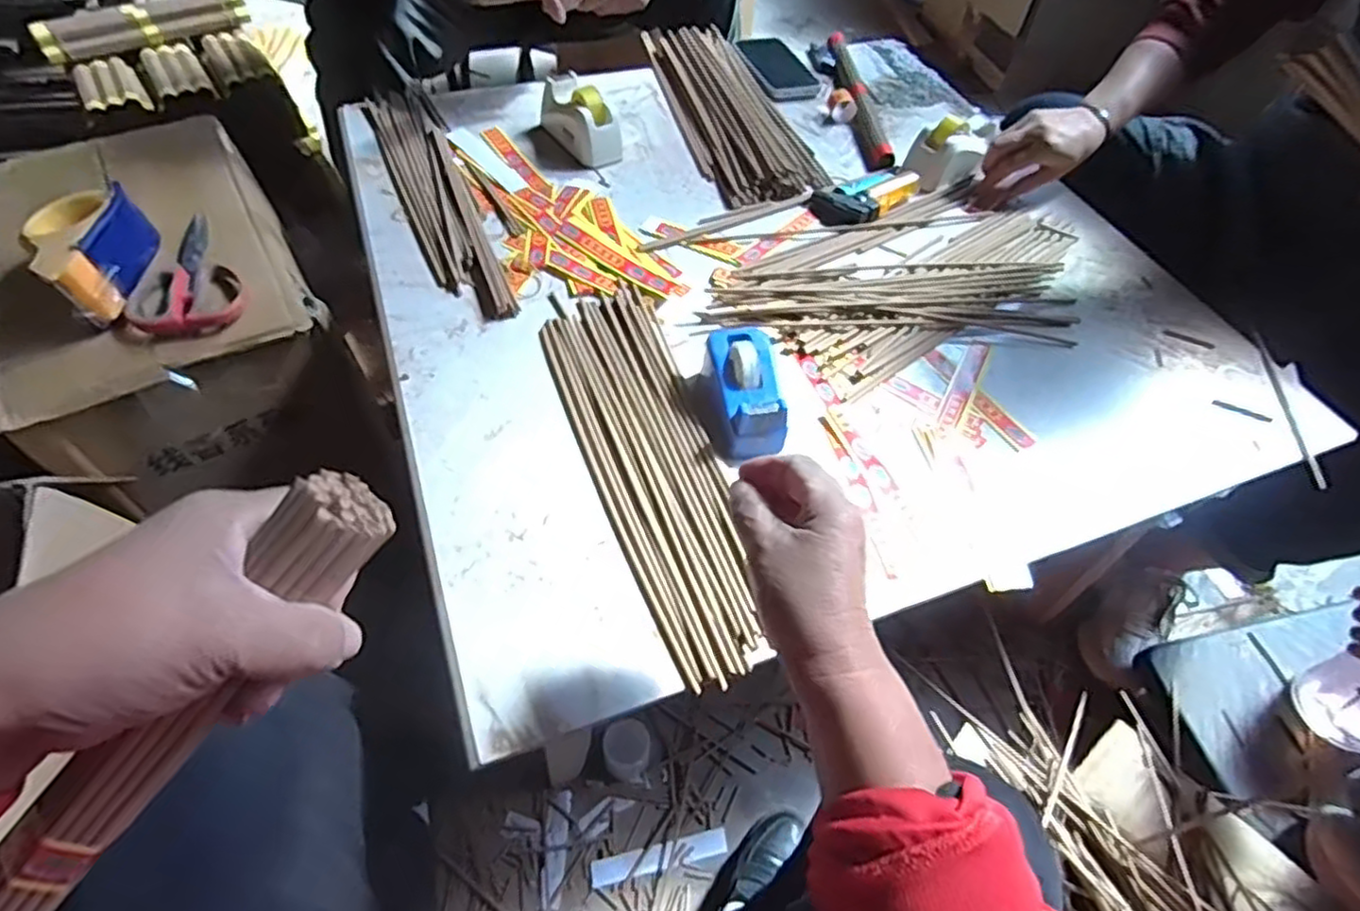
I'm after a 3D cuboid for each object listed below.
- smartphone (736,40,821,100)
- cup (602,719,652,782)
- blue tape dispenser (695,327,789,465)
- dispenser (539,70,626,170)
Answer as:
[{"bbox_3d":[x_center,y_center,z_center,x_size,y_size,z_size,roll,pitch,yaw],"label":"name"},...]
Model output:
[{"bbox_3d":[0.134,-0.531,0.950,0.087,0.009,0.156,-13,56,-14],"label":"smartphone"},{"bbox_3d":[-0.062,0.342,0.806,0.052,0.061,0.052,-1,54,-5],"label":"cup"},{"bbox_3d":[0.051,-0.053,0.568,0.057,0.050,0.111,-5,54,-9],"label":"blue tape dispenser"},{"bbox_3d":[-0.119,-0.391,0.803,0.057,0.058,0.121,-29,61,-23],"label":"dispenser"}]

